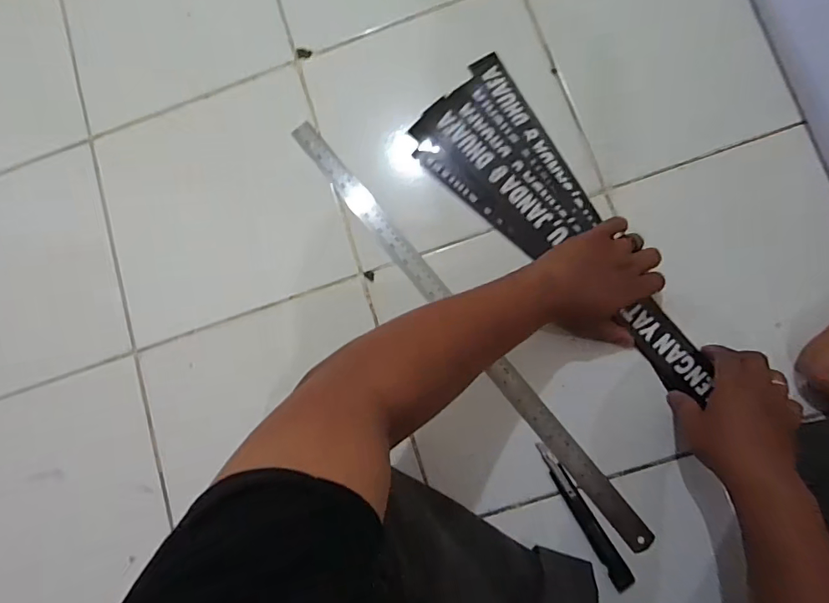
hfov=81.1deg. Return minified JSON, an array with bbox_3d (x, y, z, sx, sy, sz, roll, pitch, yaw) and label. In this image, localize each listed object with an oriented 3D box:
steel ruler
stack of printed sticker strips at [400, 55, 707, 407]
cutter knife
[{"bbox_3d":[0.049,0.018,0.563,0.029,0.008,0.613,-39,79,0],"label":"steel ruler"},{"bbox_3d":[0.168,-0.083,0.555,0.142,0.013,0.435,-37,78,1],"label":"stack of printed sticker strips"},{"bbox_3d":[0.180,0.225,0.514,0.021,0.010,0.161,-30,81,2],"label":"cutter knife"}]

